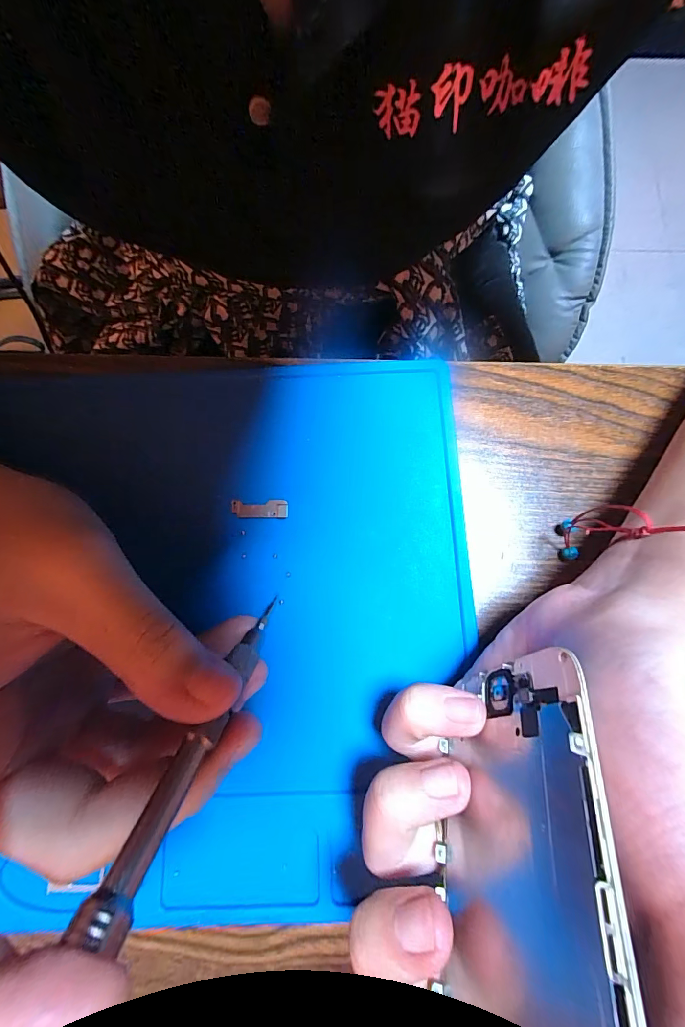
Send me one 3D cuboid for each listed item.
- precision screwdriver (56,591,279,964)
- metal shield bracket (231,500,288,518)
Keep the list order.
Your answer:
[{"bbox_3d":[-0.040,0.061,0.119,0.010,0.101,0.006,14,120,5],"label":"precision screwdriver"},{"bbox_3d":[-0.038,-0.002,0.174,0.025,0.004,0.008,0,77,2],"label":"metal shield bracket"}]

